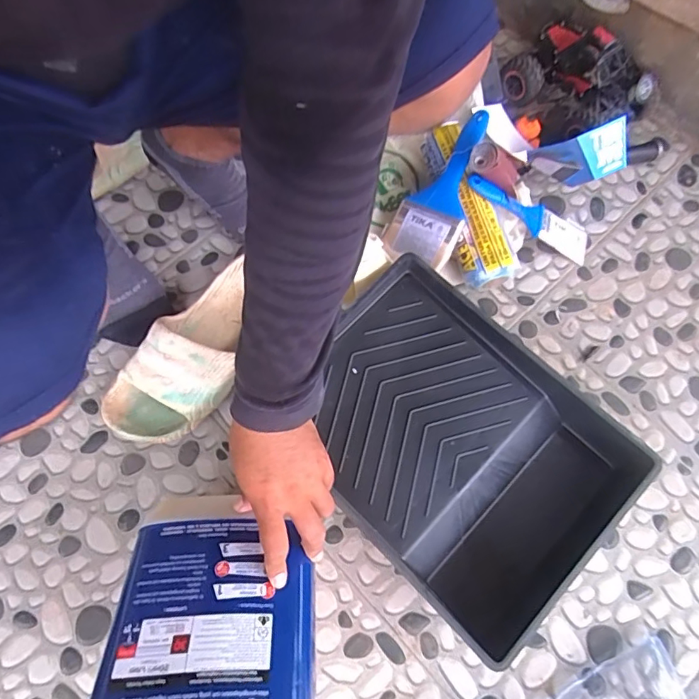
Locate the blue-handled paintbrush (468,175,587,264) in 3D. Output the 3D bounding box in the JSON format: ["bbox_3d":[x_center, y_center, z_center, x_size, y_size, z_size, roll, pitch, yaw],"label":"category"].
[{"bbox_3d":[0.241,-0.178,0.663,0.200,0.022,0.046,24,70,-19],"label":"blue-handled paintbrush"}]

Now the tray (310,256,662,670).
[{"bbox_3d":[0.114,0.107,0.576,0.275,0.068,0.377,-41,75,-13],"label":"tray"}]

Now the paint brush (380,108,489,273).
[{"bbox_3d":[0.124,-0.205,0.640,0.095,0.013,0.203,36,101,27],"label":"paint brush"}]

